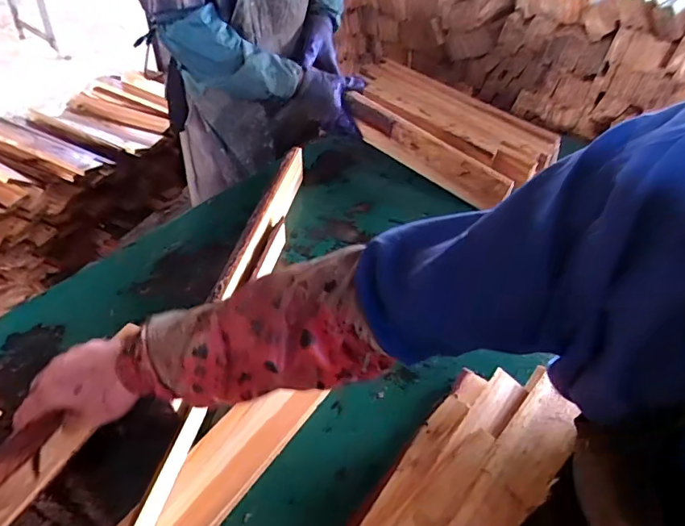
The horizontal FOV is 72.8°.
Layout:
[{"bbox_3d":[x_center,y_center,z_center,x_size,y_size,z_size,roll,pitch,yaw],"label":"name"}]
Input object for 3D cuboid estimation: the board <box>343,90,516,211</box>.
[{"bbox_3d":[0.158,-0.210,0.899,0.346,0.084,0.025,33,49,9],"label":"board"}]

